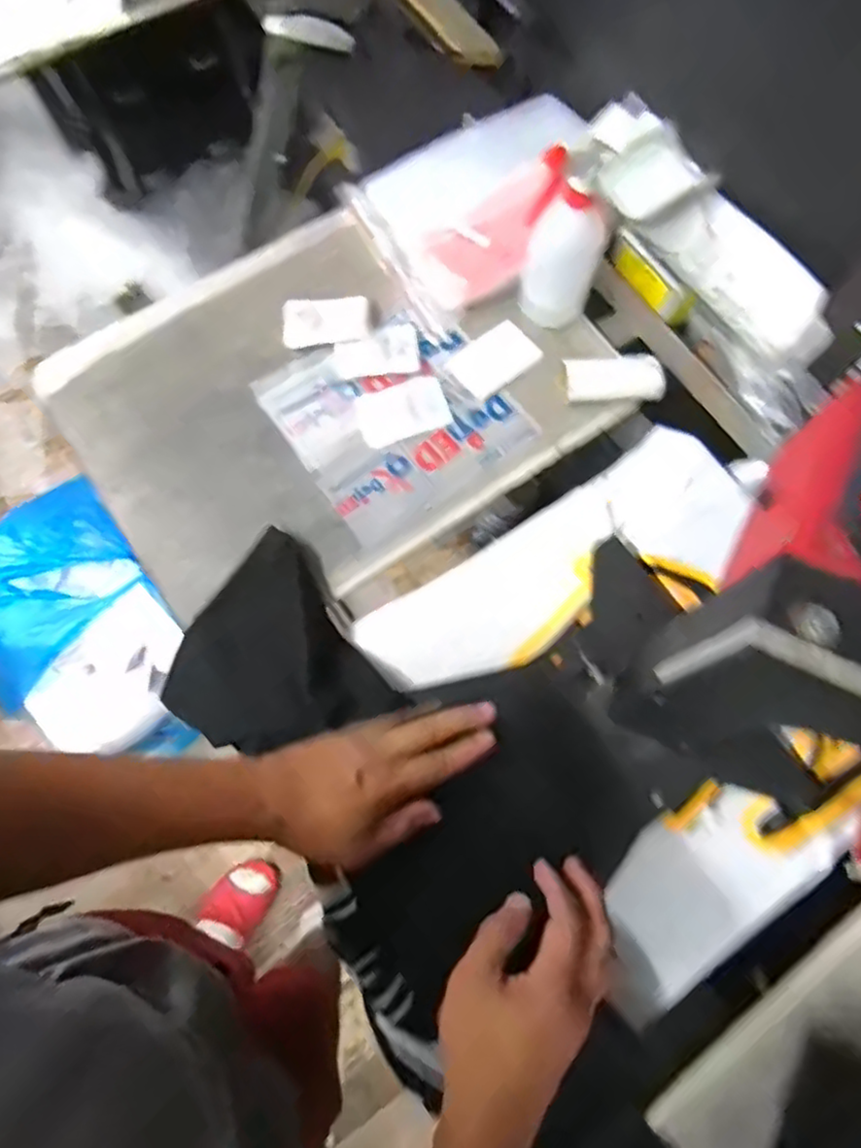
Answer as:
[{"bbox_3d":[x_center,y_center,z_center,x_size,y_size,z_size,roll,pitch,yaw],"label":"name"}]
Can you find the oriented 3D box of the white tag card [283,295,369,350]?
[{"bbox_3d":[-0.117,-0.283,0.741,0.093,0.006,0.060,-7,75,1],"label":"white tag card"}]

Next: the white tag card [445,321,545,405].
[{"bbox_3d":[0.074,-0.243,0.745,0.100,0.008,0.066,-39,78,-14],"label":"white tag card"}]

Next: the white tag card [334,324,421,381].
[{"bbox_3d":[-0.059,-0.245,0.736,0.091,0.004,0.057,-10,76,-4],"label":"white tag card"}]

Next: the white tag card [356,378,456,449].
[{"bbox_3d":[-0.030,-0.176,0.718,0.097,0.004,0.062,-19,74,-9],"label":"white tag card"}]

